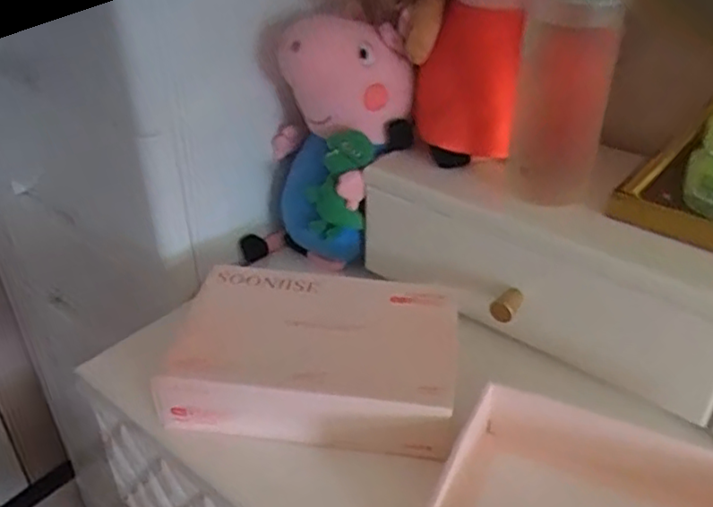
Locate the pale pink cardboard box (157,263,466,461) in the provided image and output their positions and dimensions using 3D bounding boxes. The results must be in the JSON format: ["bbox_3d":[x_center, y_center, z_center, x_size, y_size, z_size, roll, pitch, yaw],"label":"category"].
[{"bbox_3d":[-0.028,0.073,0.500,0.204,0.047,0.134,4,34,7],"label":"pale pink cardboard box"}]

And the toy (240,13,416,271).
[{"bbox_3d":[-0.027,-0.092,0.593,0.124,0.216,0.095,19,39,27],"label":"toy"}]

